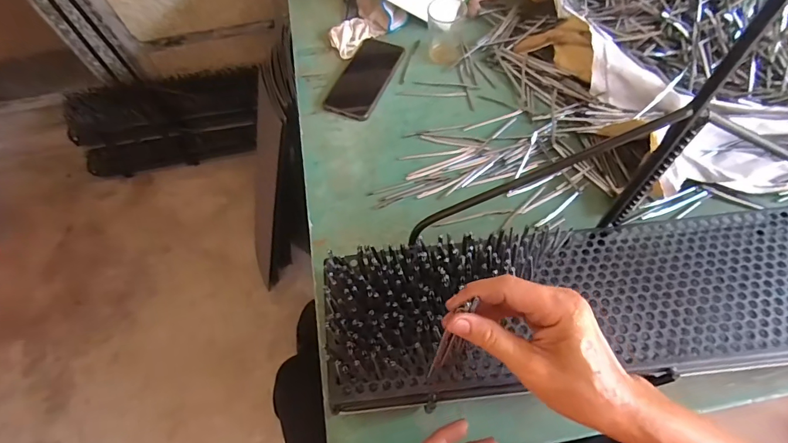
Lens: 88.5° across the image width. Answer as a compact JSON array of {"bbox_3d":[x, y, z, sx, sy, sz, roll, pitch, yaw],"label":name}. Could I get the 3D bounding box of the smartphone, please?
[{"bbox_3d":[-0.049,-0.227,0.635,0.078,0.010,0.157,18,65,14],"label":"smartphone"}]

